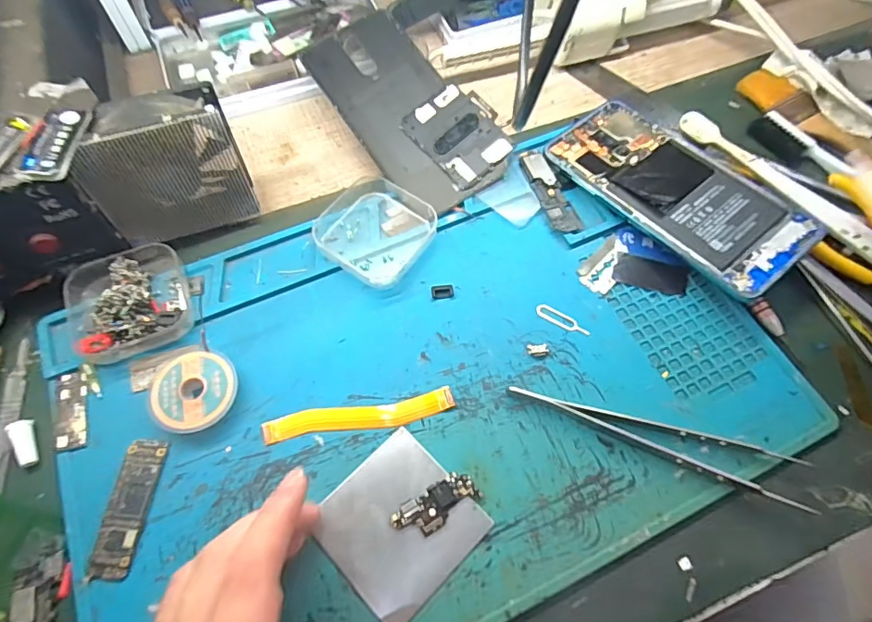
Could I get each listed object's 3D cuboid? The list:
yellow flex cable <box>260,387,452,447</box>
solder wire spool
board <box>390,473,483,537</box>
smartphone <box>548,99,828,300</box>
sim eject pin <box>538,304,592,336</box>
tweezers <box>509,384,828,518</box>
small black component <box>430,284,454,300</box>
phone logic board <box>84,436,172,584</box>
[{"bbox_3d":[-0.041,0.056,0.277,0.100,0.004,0.016,-9,65,-5],"label":"yellow flex cable"},{"bbox_3d":[-0.127,0.044,0.275,0.041,0.012,0.042,0,64,-1],"label":"solder wire spool"},{"bbox_3d":[0.000,0.096,0.255,0.043,0.004,0.018,-30,68,-14],"label":"board"},{"bbox_3d":[0.151,-0.079,0.327,0.071,0.007,0.160,-37,64,-14],"label":"smartphone"},{"bbox_3d":[0.074,0.006,0.303,0.033,0.004,0.007,30,68,13],"label":"sim eject pin"},{"bbox_3d":[0.114,0.064,0.268,0.153,0.010,0.024,18,65,8],"label":"tweezers"},{"bbox_3d":[0.004,-0.012,0.309,0.013,0.004,0.008,-9,65,-5],"label":"small black component"},{"bbox_3d":[-0.150,0.096,0.253,0.021,0.006,0.065,3,64,1],"label":"phone logic board"}]

